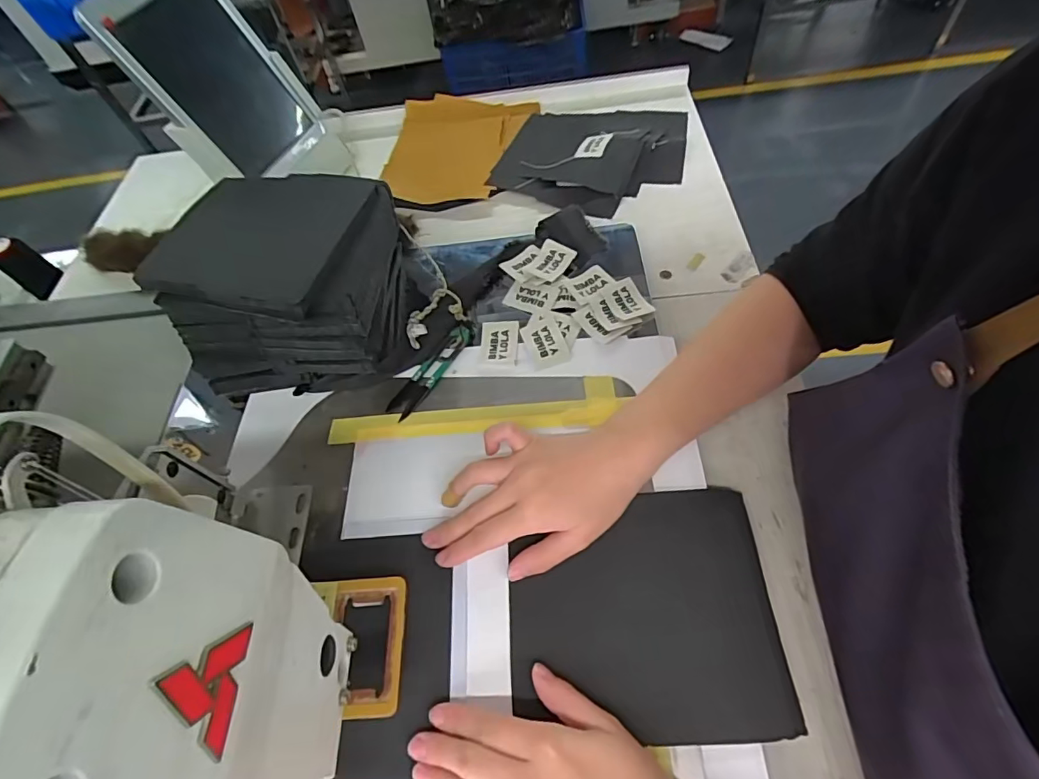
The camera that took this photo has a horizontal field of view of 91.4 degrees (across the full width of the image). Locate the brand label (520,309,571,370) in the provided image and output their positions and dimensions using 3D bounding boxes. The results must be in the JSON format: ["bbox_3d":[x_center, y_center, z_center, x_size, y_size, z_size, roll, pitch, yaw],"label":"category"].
[{"bbox_3d":[0.021,-0.045,0.457,0.034,0.004,0.054,-19,63,-3],"label":"brand label"}]

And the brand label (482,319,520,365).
[{"bbox_3d":[-0.018,-0.043,0.466,0.033,0.004,0.045,-3,68,11],"label":"brand label"}]

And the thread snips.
[{"bbox_3d":[-0.078,-0.018,0.451,0.023,0.010,0.103,28,65,23],"label":"thread snips"}]

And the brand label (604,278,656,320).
[{"bbox_3d":[0.100,-0.084,0.472,0.030,0.004,0.046,-27,66,-6],"label":"brand label"}]

